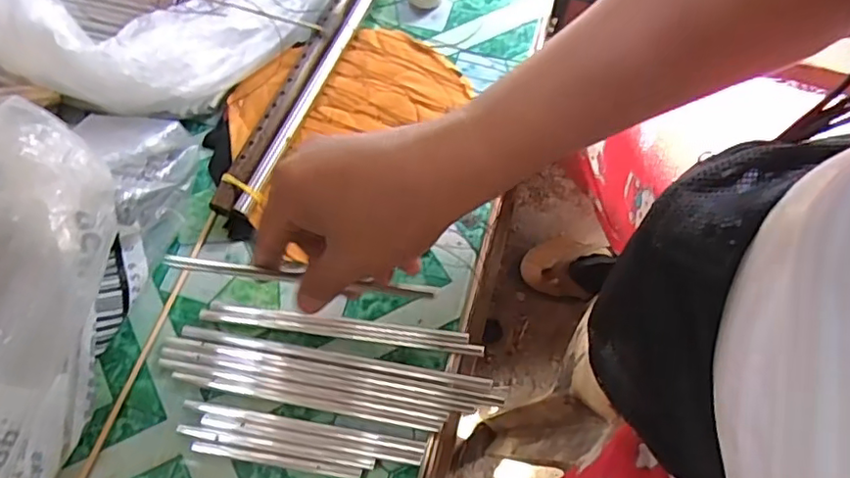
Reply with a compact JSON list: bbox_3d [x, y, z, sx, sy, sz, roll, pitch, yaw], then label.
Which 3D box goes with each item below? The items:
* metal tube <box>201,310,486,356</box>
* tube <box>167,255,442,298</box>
[{"bbox_3d":[-0.051,0.055,0.354,0.170,0.004,0.007,6,65,5],"label":"metal tube"},{"bbox_3d":[-0.065,0.020,0.316,0.139,0.007,0.008,8,65,-7],"label":"tube"}]

